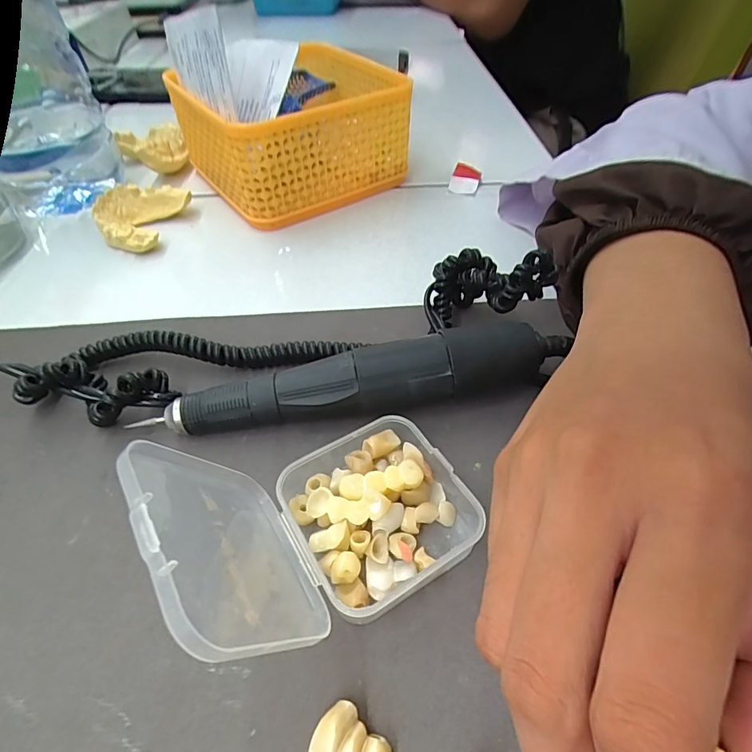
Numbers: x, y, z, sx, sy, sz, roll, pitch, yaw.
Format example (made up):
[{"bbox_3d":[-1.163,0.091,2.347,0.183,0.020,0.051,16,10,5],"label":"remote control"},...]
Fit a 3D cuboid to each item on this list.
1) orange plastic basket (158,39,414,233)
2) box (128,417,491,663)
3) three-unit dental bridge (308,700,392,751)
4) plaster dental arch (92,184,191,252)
[{"bbox_3d":[-0.059,-0.175,0.319,0.130,0.067,0.128,-28,54,-23],"label":"orange plastic basket"},{"bbox_3d":[-0.012,0.036,0.131,0.087,0.066,0.058,-21,52,-18],"label":"box"},{"bbox_3d":[-0.006,0.097,0.117,0.020,0.007,0.014,25,53,20],"label":"three-unit dental bridge"},{"bbox_3d":[-0.152,-0.101,0.285,0.048,0.020,0.055,12,49,10],"label":"plaster dental arch"}]

